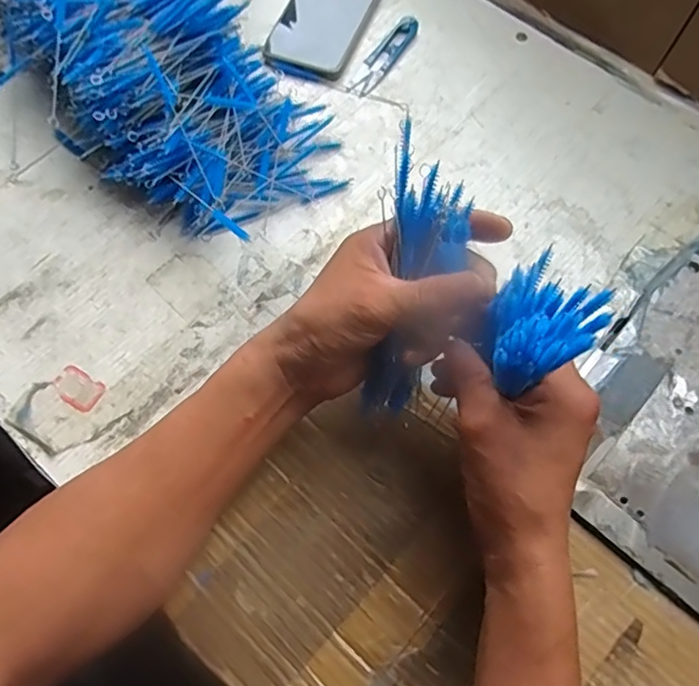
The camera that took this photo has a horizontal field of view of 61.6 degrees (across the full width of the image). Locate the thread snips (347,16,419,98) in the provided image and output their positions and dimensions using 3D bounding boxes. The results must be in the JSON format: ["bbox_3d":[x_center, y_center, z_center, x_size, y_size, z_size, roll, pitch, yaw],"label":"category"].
[{"bbox_3d":[0.031,-0.266,0.542,0.025,0.013,0.098,29,69,12],"label":"thread snips"}]

